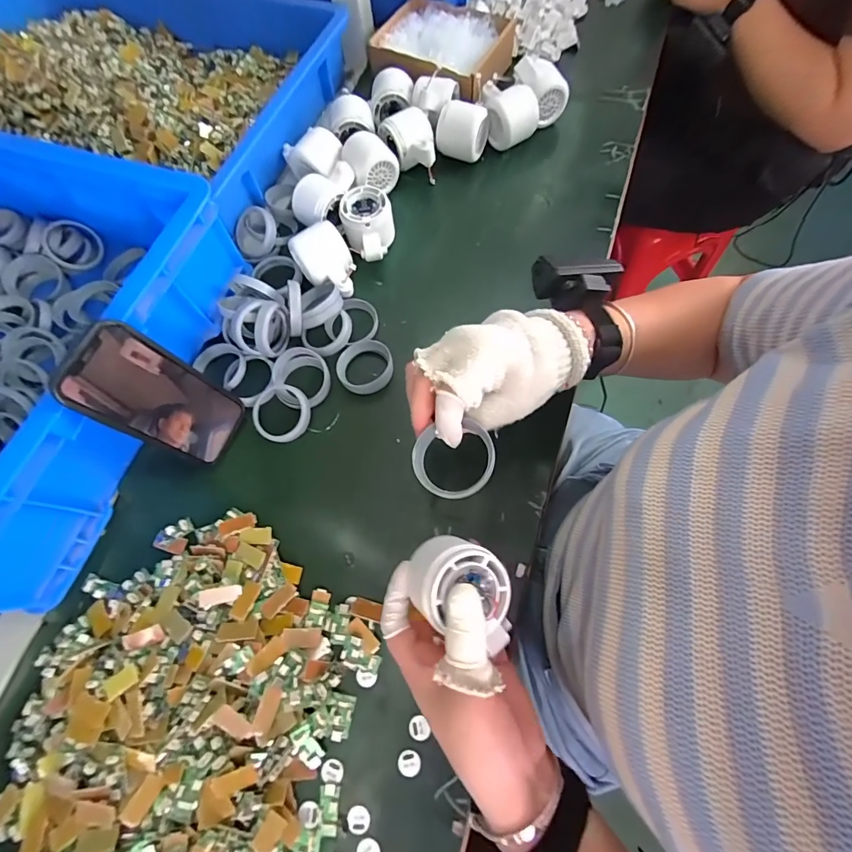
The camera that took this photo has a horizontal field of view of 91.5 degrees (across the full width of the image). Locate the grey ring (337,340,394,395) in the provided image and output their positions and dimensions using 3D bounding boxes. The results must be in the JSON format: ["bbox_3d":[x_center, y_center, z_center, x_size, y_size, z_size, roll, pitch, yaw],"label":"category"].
[{"bbox_3d":[-0.064,-0.062,0.439,0.059,0.017,0.056,-1,70,2],"label":"grey ring"}]

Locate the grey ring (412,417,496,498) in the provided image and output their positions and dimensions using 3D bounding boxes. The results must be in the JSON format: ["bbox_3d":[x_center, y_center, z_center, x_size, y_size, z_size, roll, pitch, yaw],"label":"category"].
[{"bbox_3d":[0.020,0.025,0.300,0.059,0.009,0.053,-2,70,2],"label":"grey ring"}]

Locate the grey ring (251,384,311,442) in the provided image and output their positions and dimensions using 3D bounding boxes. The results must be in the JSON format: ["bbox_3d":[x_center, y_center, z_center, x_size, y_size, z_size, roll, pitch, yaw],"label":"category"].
[{"bbox_3d":[-0.148,-0.014,0.422,0.058,0.014,0.056,-1,70,2],"label":"grey ring"}]

